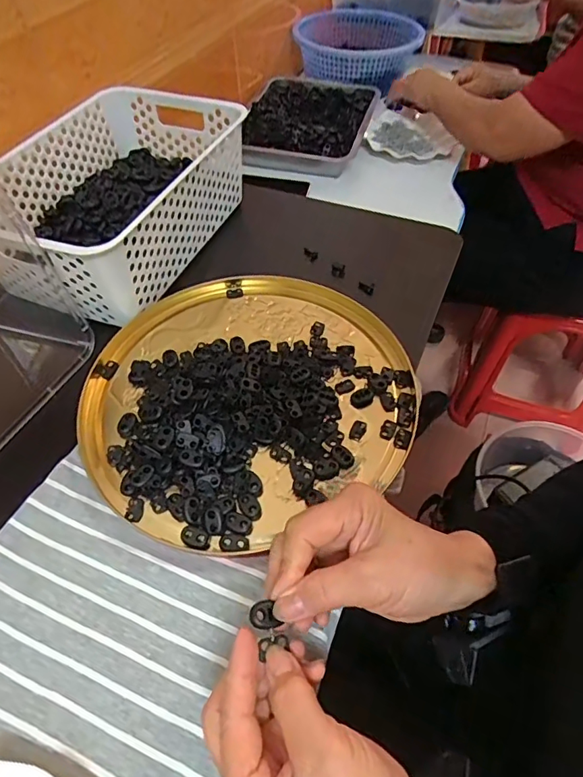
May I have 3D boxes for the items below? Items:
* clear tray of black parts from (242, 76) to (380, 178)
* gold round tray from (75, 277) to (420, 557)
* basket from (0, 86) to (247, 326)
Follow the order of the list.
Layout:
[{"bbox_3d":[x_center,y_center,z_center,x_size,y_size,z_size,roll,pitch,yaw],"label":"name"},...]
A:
[{"bbox_3d":[0.031,-0.521,0.944,0.232,0.046,0.321,12,54,10],"label":"clear tray of black parts"},{"bbox_3d":[-0.043,-0.008,0.442,0.291,0.029,0.271,-1,53,1],"label":"gold round tray"},{"bbox_3d":[-0.198,-0.224,0.543,0.198,0.117,0.313,18,55,14],"label":"basket"}]

